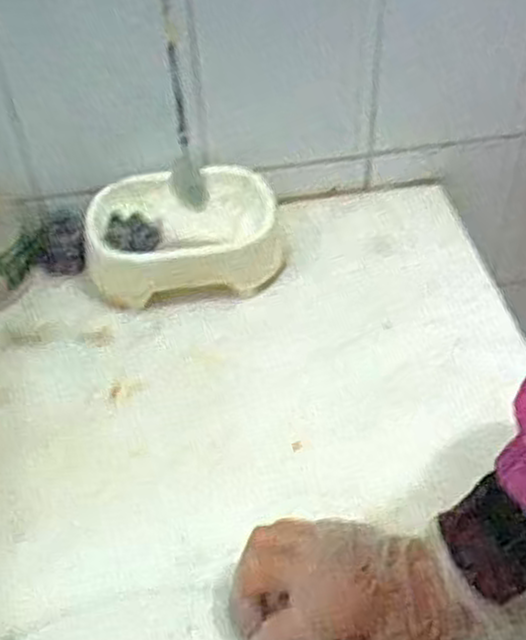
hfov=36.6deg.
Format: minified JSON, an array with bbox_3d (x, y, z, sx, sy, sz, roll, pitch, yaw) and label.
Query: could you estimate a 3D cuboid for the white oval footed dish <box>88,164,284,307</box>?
[{"bbox_3d":[-0.064,-0.072,0.683,0.164,0.062,0.110,-5,47,-2],"label":"white oval footed dish"}]

